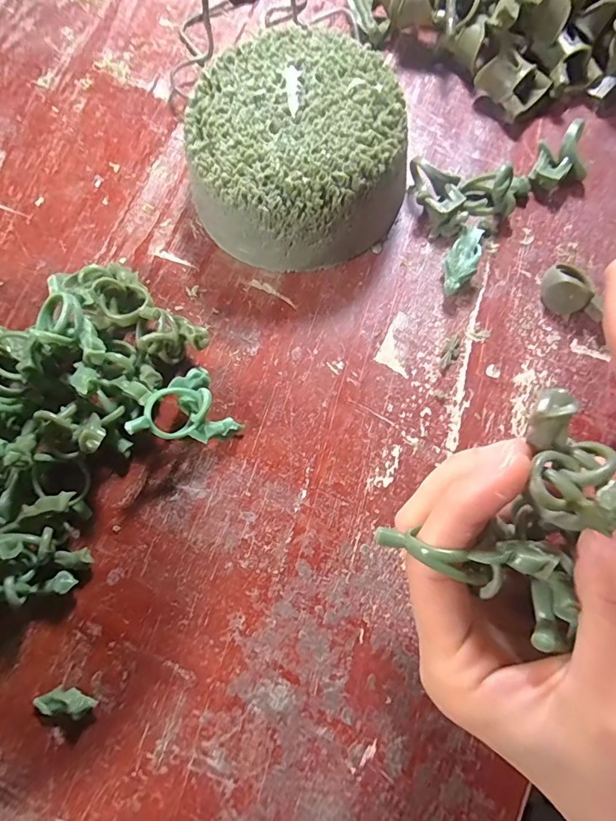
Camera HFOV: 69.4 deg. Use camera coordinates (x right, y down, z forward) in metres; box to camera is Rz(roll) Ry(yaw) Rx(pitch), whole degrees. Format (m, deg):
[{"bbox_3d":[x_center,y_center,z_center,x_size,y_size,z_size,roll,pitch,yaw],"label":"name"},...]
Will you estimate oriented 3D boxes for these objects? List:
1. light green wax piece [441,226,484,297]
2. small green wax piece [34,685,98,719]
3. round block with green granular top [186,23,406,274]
[{"bbox_3d":[0.077,-0.074,0.222,0.015,0.014,0.041,31,80,8],"label":"light green wax piece"},{"bbox_3d":[-0.101,0.120,0.184,0.026,0.010,0.009,1,77,2],"label":"small green wax piece"},{"bbox_3d":[-0.004,-0.125,0.219,0.098,0.047,0.096,0,77,2],"label":"round block with green granular top"}]

